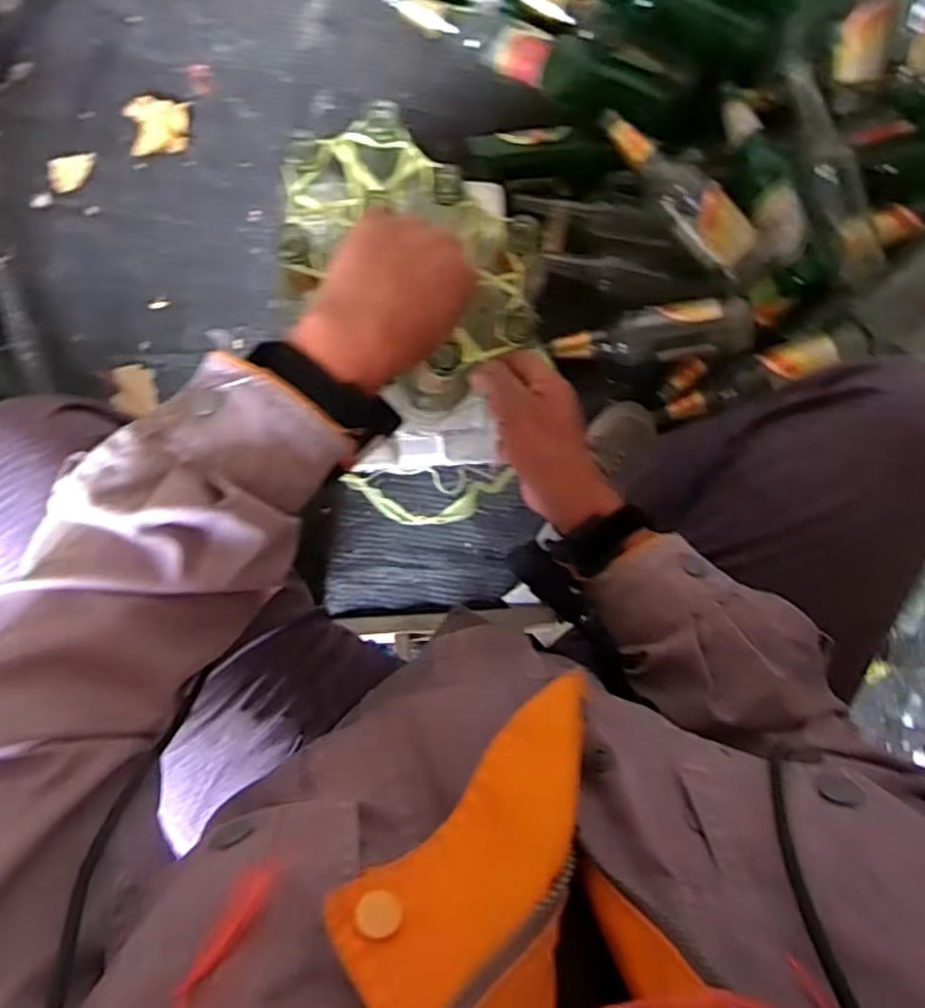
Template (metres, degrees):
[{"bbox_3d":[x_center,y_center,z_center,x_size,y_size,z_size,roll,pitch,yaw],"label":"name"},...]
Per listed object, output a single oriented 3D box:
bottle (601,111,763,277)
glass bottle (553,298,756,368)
[{"bbox_3d":[0.265,-0.373,0.808,0.059,0.056,0.255,-44,98,-3],"label":"bottle"},{"bbox_3d":[0.230,-0.212,0.860,0.251,0.057,0.069,-5,95,12],"label":"glass bottle"}]

